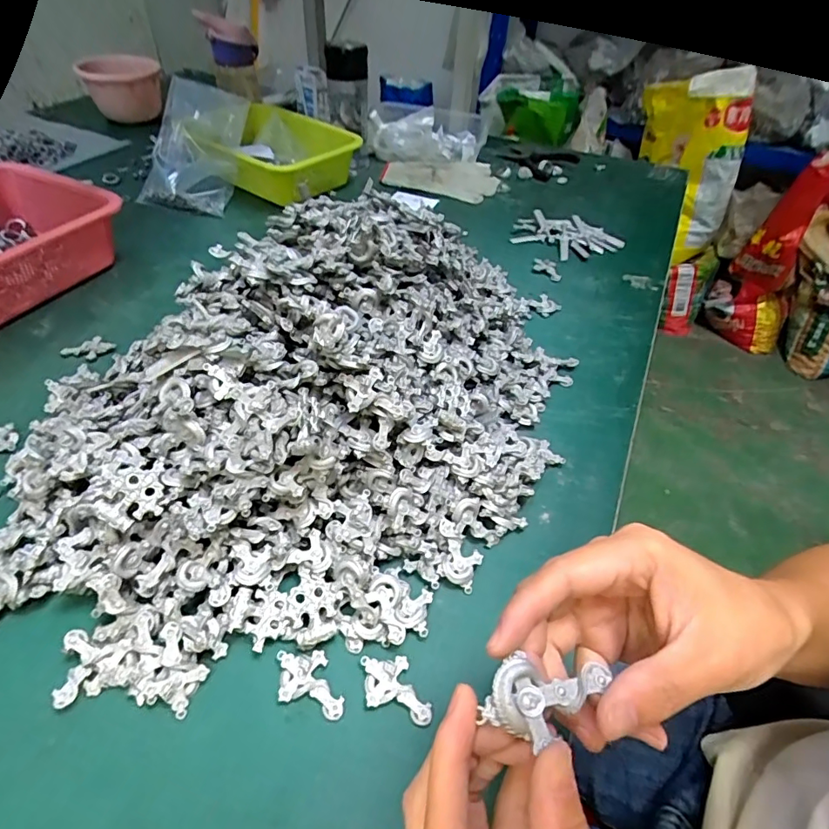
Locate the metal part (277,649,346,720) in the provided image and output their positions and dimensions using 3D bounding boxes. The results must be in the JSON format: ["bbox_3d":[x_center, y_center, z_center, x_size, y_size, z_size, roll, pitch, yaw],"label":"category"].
[{"bbox_3d":[-0.064,0.161,0.303,0.048,0.005,0.031,13,46,8],"label":"metal part"}]

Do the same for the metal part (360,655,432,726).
[{"bbox_3d":[-0.011,0.164,0.303,0.048,0.005,0.031,14,46,9],"label":"metal part"}]

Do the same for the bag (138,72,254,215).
[{"bbox_3d":[-0.331,-0.393,0.743,0.158,0.185,0.048,22,11,13],"label":"bag"}]

